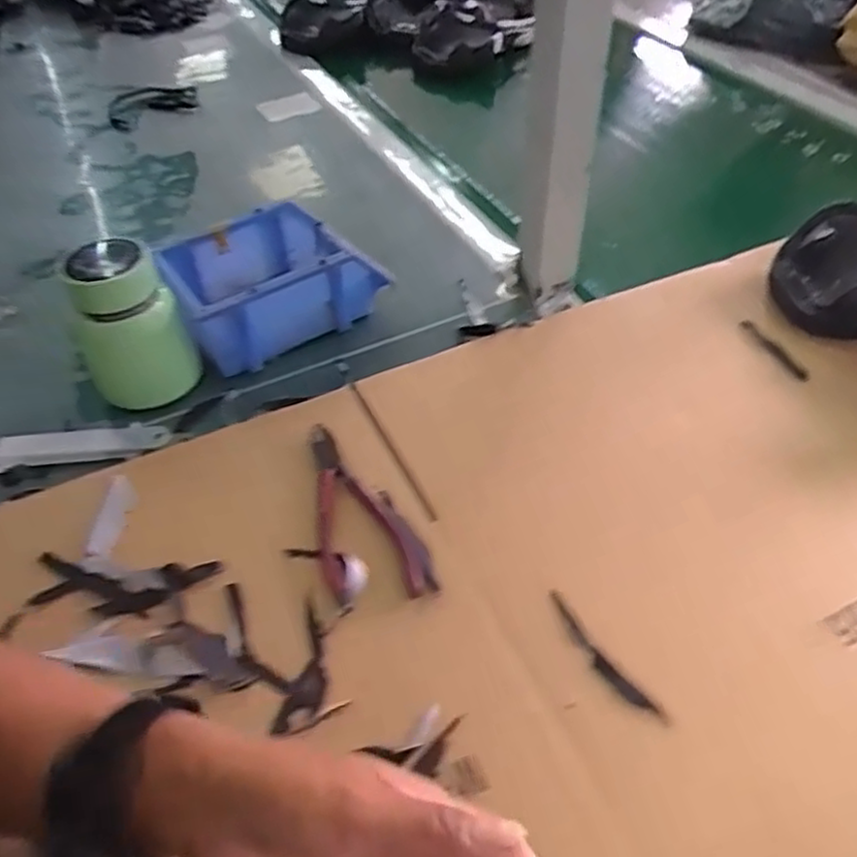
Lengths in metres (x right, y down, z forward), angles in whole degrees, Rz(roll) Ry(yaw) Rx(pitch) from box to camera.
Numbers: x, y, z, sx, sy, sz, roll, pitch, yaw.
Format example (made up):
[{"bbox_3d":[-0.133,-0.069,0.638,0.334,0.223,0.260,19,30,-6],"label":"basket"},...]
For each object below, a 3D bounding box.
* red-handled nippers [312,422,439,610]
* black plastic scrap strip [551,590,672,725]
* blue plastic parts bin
[{"bbox_3d":[-0.044,0.051,0.492,0.065,0.010,0.147,-12,48,-8],"label":"red-handled nippers"},{"bbox_3d":[0.100,0.132,0.418,0.014,0.004,0.093,-29,52,-21],"label":"black plastic scrap strip"},{"bbox_3d":[-0.137,-0.133,0.645,0.177,0.073,0.127,-24,51,-19],"label":"blue plastic parts bin"}]

